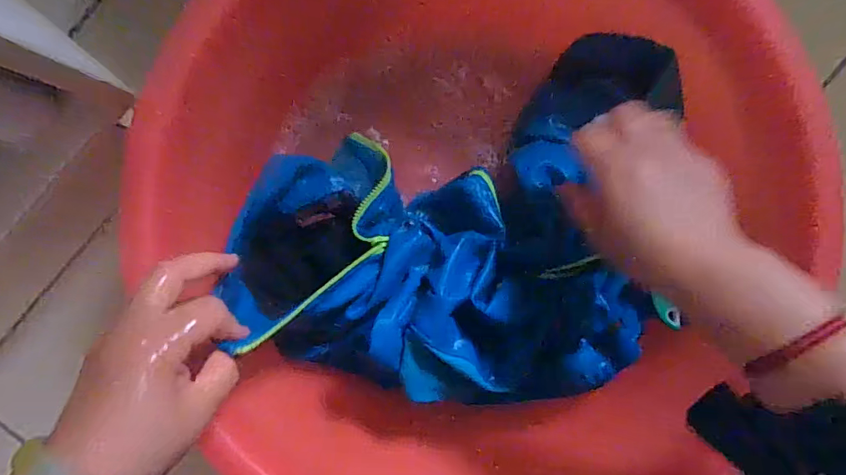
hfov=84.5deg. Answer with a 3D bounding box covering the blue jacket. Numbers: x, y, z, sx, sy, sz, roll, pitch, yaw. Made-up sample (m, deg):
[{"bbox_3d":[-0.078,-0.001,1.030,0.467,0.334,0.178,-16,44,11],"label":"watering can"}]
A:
[{"bbox_3d":[0.028,-0.021,0.405,0.357,0.105,0.293,1,94,-2],"label":"blue jacket"}]

